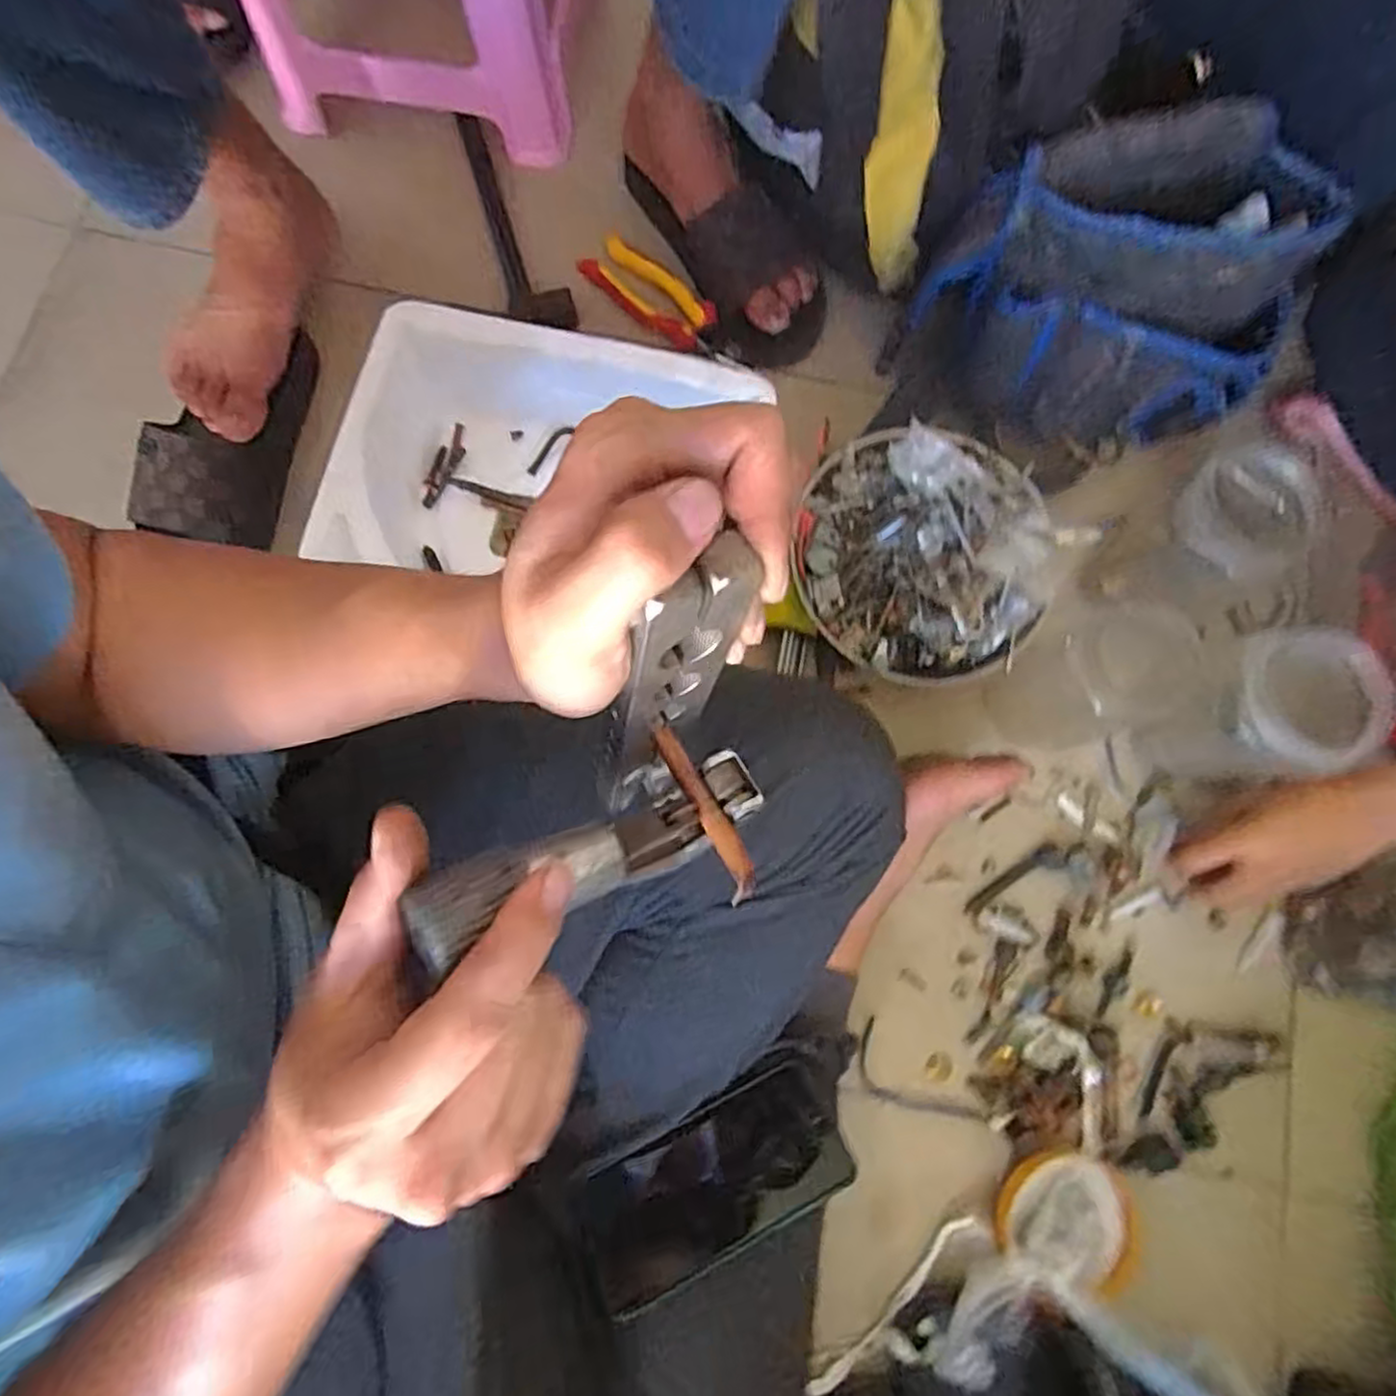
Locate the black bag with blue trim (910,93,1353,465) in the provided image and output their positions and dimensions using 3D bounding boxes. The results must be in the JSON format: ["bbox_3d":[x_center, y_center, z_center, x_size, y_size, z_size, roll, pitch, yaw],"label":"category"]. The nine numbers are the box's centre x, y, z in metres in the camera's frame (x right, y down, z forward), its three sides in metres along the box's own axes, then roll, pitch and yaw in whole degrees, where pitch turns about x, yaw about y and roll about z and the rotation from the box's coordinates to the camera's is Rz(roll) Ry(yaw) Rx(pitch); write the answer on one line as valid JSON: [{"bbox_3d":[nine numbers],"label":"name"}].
[{"bbox_3d":[0.340,-0.317,0.581,0.273,0.160,0.178,-12,79,-4],"label":"black bag with blue trim"}]

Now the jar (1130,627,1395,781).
[{"bbox_3d":[0.414,0.010,0.540,0.110,0.115,0.097,4,79,-1],"label":"jar"}]

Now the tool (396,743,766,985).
[{"bbox_3d":[-0.035,0.051,0.248,0.123,0.027,0.034,-18,78,-35],"label":"tool"}]

